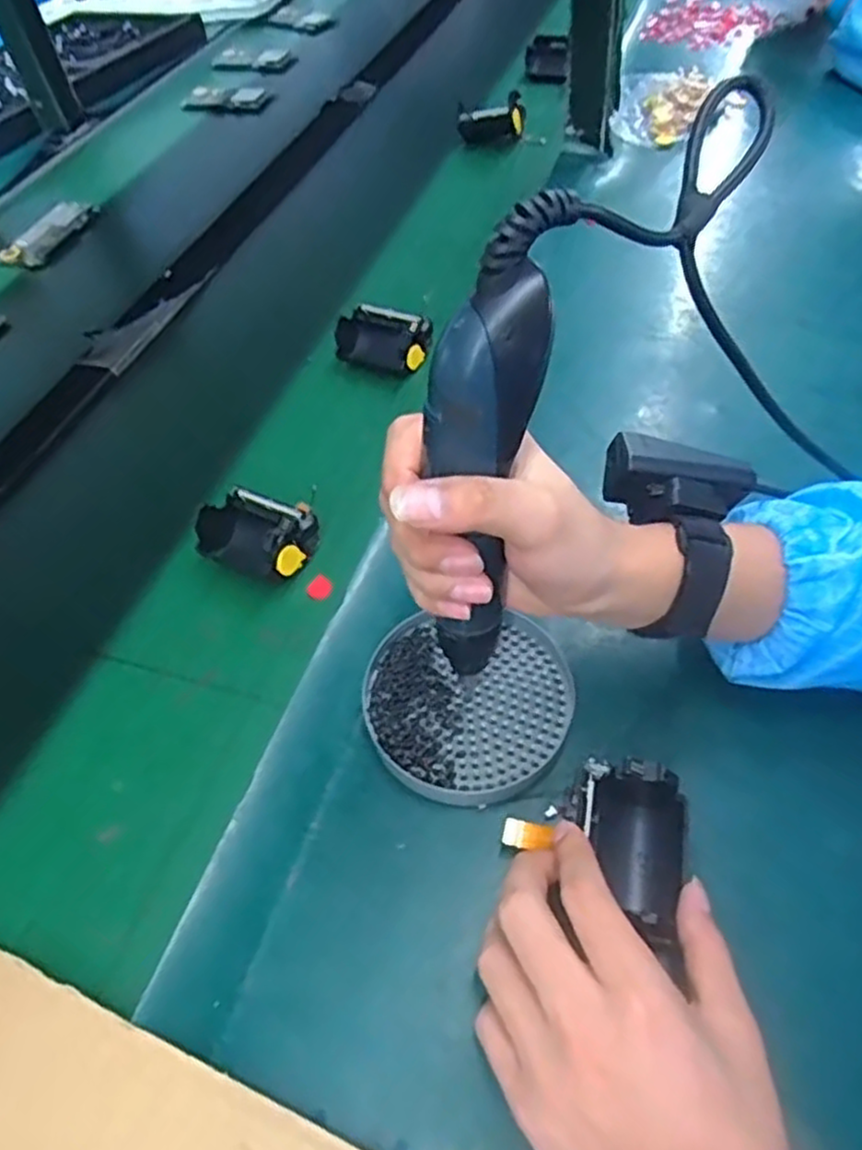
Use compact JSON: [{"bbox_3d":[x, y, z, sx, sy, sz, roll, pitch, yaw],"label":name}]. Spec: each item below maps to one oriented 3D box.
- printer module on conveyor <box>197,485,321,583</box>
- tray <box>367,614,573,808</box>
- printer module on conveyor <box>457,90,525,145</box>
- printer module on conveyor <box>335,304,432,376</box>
[{"bbox_3d":[-0.121,-0.029,0.493,0.074,0.037,0.054,20,56,23],"label":"printer module on conveyor"},{"bbox_3d":[0.021,0.073,0.412,0.111,0.015,0.108,-3,51,4],"label":"tray"},{"bbox_3d":[0.071,-0.542,0.870,0.078,0.044,0.032,10,54,28],"label":"printer module on conveyor"},{"bbox_3d":[-0.039,-0.199,0.618,0.080,0.028,0.047,17,56,20],"label":"printer module on conveyor"}]

